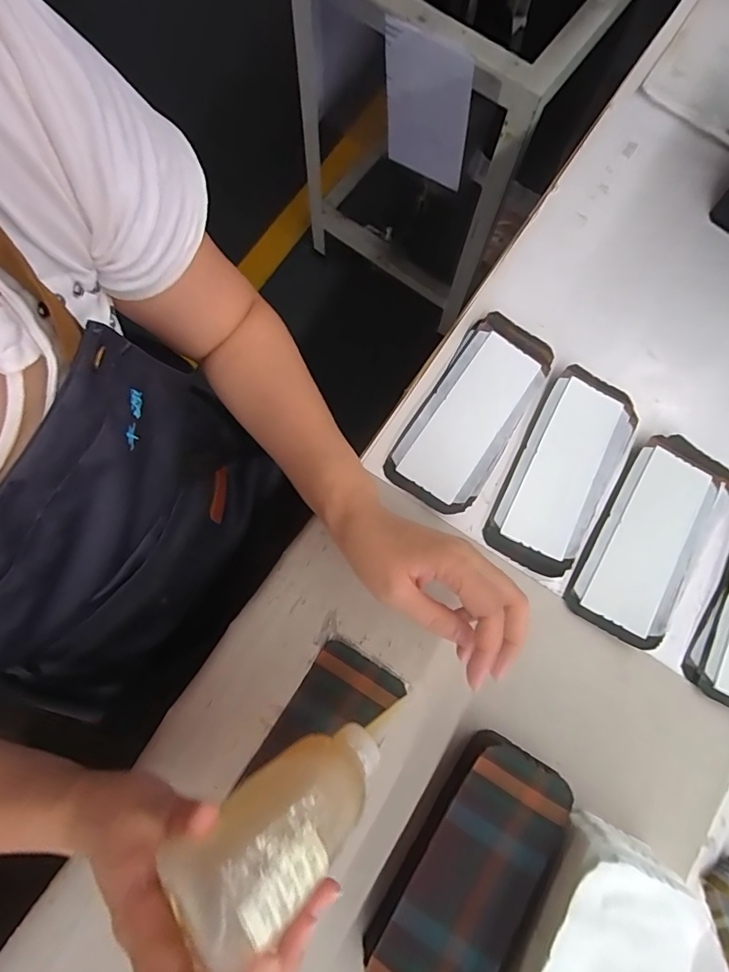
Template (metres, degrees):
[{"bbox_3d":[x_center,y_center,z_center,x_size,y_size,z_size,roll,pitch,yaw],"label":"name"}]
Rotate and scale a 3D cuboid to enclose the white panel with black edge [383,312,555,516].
[{"bbox_3d":[0.091,-0.063,0.400,0.076,0.014,0.173,32,78,7],"label":"white panel with black edge"}]

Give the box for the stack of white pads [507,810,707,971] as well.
[{"bbox_3d":[0.138,0.299,0.299,0.085,0.058,0.150,32,78,7],"label":"stack of white pads"}]

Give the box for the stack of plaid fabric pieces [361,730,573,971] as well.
[{"bbox_3d":[0.069,0.259,0.320,0.083,0.028,0.167,33,78,7],"label":"stack of plaid fabric pieces"}]

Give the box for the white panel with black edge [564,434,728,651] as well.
[{"bbox_3d":[0.234,0.040,0.386,0.084,0.010,0.173,34,79,7],"label":"white panel with black edge"}]

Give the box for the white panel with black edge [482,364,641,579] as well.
[{"bbox_3d":[0.165,-0.014,0.393,0.078,0.009,0.171,30,78,6],"label":"white panel with black edge"}]

